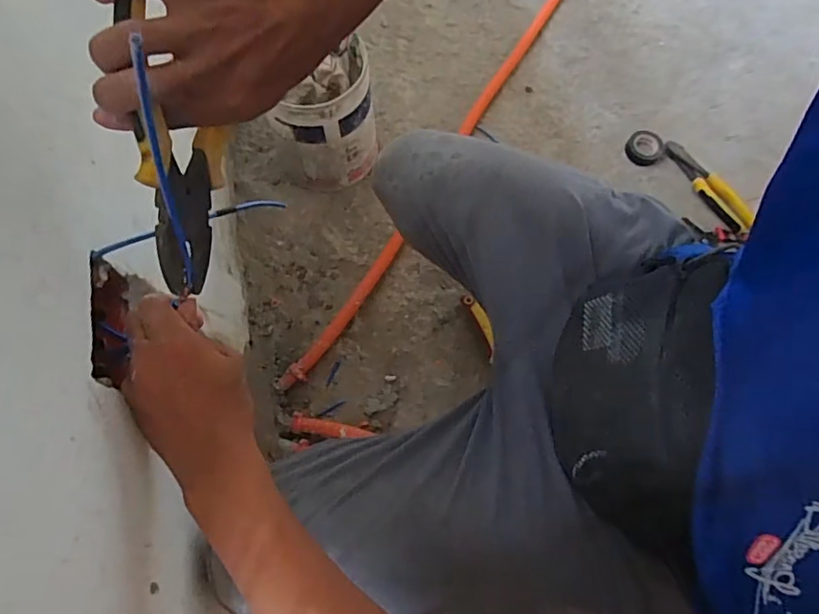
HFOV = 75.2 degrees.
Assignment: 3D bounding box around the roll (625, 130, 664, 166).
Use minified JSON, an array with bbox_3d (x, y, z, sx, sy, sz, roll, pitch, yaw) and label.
[{"bbox_3d":[0.410,-0.277,0.928,0.061,0.018,0.064,0,70,-1],"label":"roll"}]

